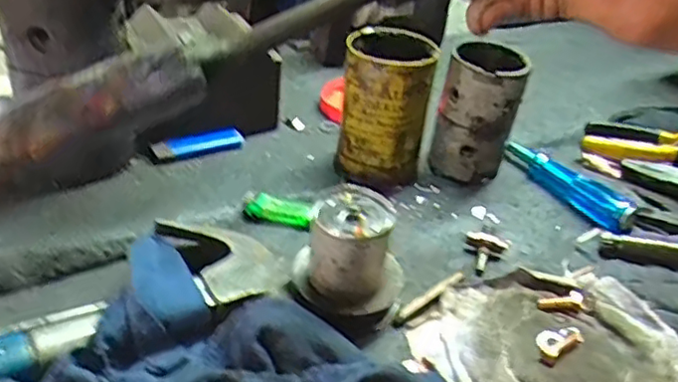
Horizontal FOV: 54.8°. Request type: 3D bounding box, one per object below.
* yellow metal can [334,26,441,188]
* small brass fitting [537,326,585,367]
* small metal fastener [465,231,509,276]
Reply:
[{"bbox_3d":[0.039,-0.072,0.555,0.070,0.116,0.081,8,32,4],"label":"yellow metal can"},{"bbox_3d":[0.138,0.095,0.414,0.037,0.009,0.021,-17,39,-31],"label":"small brass fitting"},{"bbox_3d":[0.108,0.046,0.487,0.031,0.019,0.038,14,33,13],"label":"small metal fastener"}]

